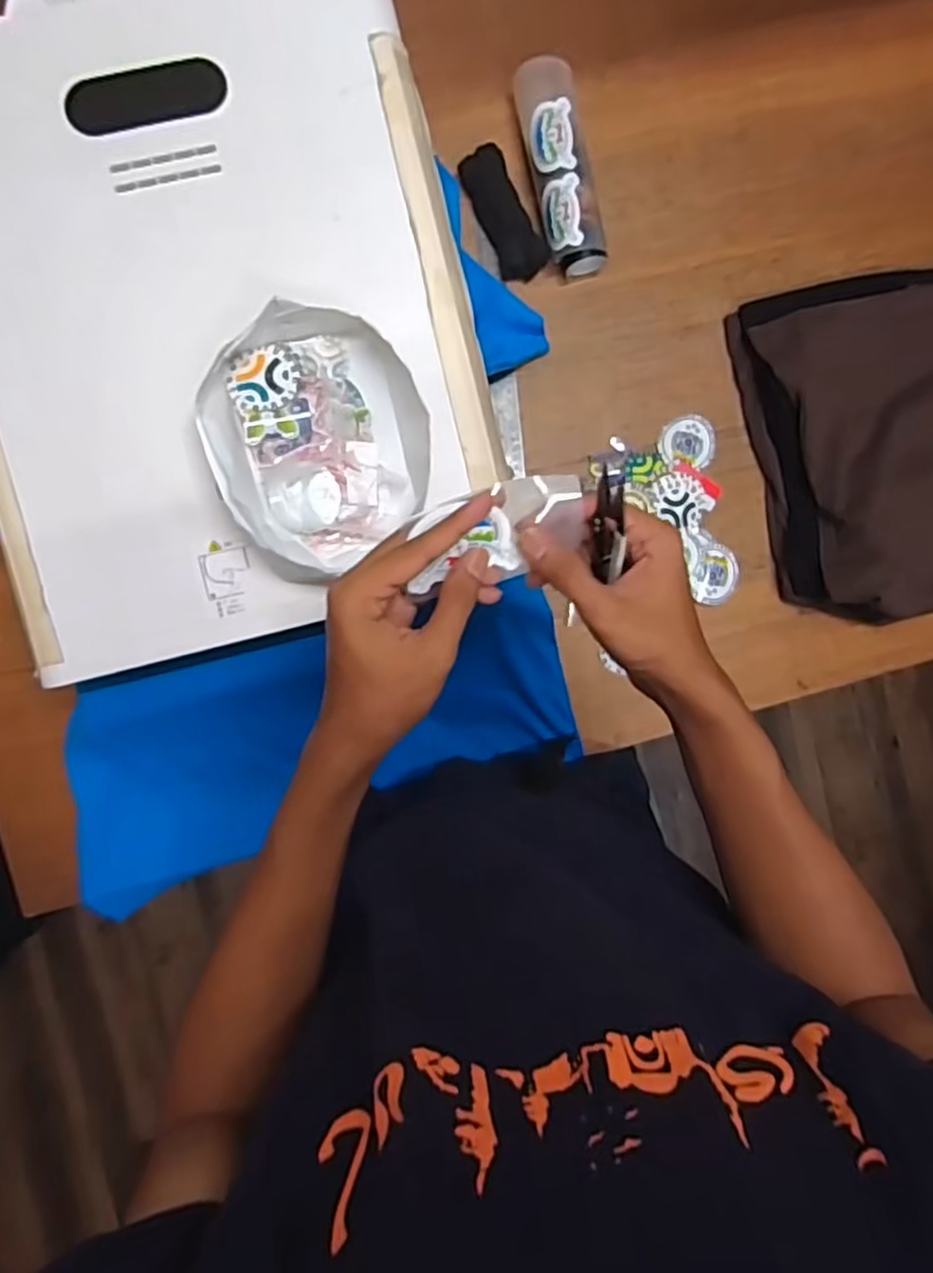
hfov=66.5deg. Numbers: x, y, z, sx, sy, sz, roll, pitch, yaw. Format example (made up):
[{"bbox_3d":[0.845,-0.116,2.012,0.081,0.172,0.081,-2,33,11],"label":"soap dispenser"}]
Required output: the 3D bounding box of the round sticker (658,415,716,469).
[{"bbox_3d":[0.233,-0.206,0.750,0.059,0.007,0.052,2,91,0],"label":"round sticker"}]

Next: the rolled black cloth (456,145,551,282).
[{"bbox_3d":[0.038,-0.429,0.724,0.048,0.025,0.127,-27,91,1],"label":"rolled black cloth"}]

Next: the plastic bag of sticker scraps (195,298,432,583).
[{"bbox_3d":[-0.108,-0.146,0.540,0.162,0.054,0.196,-20,91,-3],"label":"plastic bag of sticker scraps"}]

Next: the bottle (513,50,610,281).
[{"bbox_3d":[0.094,-0.466,0.711,0.059,0.058,0.199,-12,91,-4],"label":"bottle"}]

